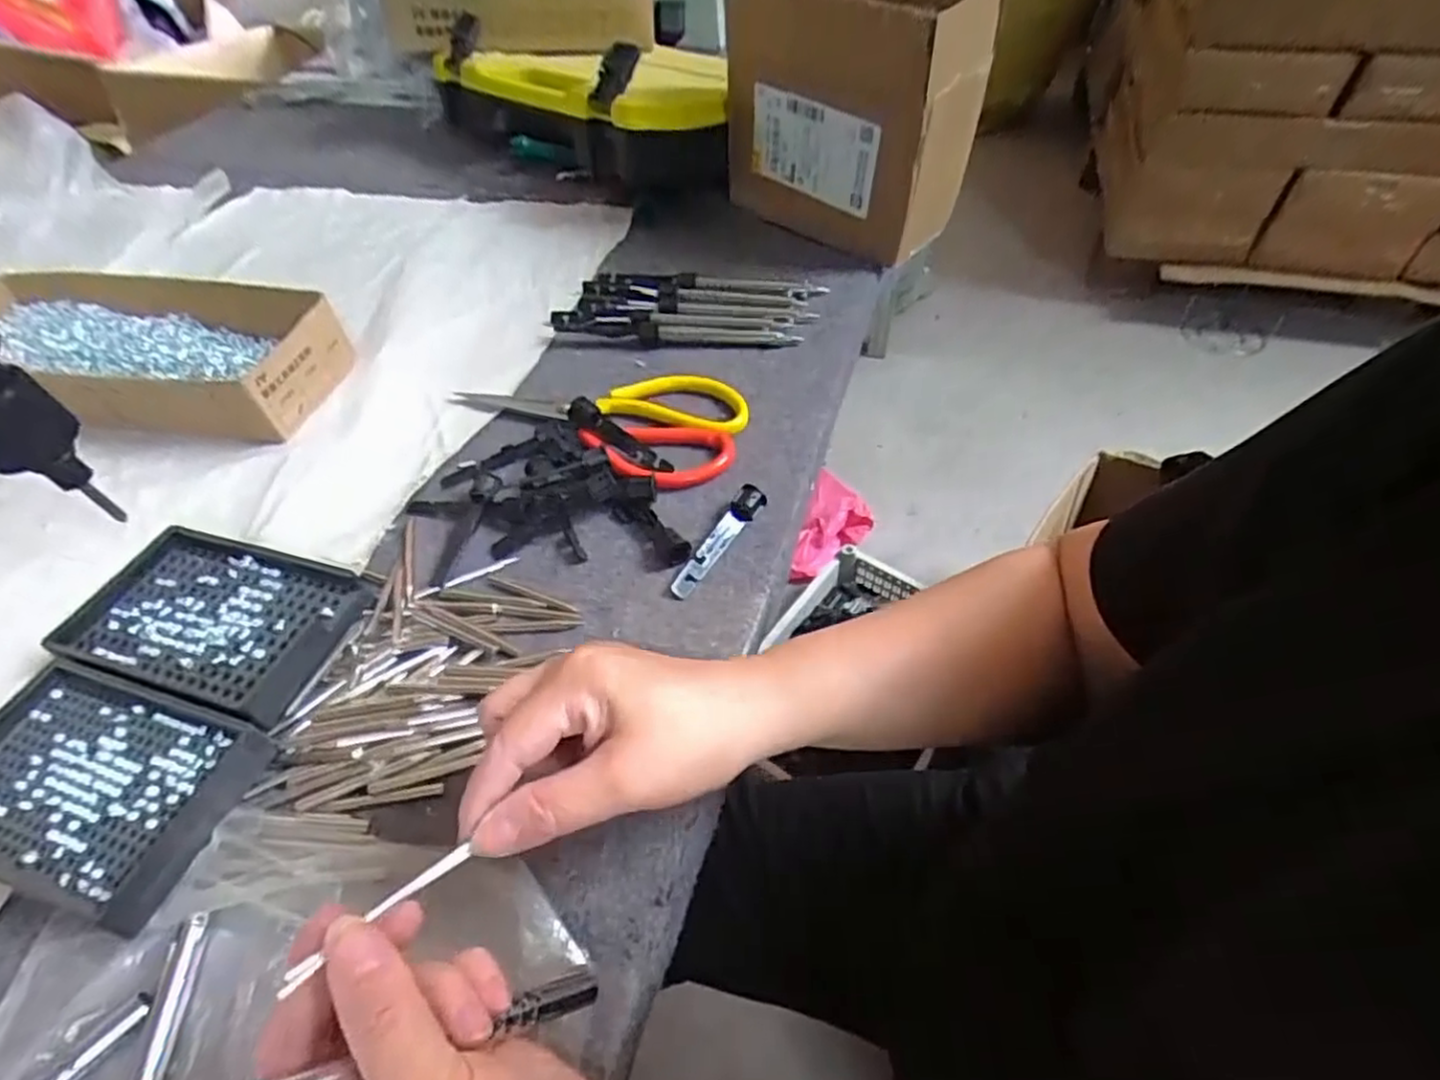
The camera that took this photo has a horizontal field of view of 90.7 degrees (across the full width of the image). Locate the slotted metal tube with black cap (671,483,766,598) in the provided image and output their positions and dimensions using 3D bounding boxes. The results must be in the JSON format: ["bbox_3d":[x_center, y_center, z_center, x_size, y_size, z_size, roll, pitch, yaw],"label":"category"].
[{"bbox_3d":[-0.002,-0.001,0.417,0.016,0.015,0.084,28,57,24],"label":"slotted metal tube with black cap"}]

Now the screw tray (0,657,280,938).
[{"bbox_3d":[-0.290,0.111,0.328,0.139,0.024,0.086,12,52,14],"label":"screw tray"}]

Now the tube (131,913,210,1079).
[{"bbox_3d":[-0.213,0.200,0.263,0.012,0.008,0.107,-6,50,-1],"label":"tube"}]

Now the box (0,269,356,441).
[{"bbox_3d":[-0.440,-0.139,0.530,0.306,0.049,0.125,7,51,10],"label":"box"}]

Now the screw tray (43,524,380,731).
[{"bbox_3d":[-0.275,0.042,0.386,0.150,0.022,0.090,13,52,14],"label":"screw tray"}]

